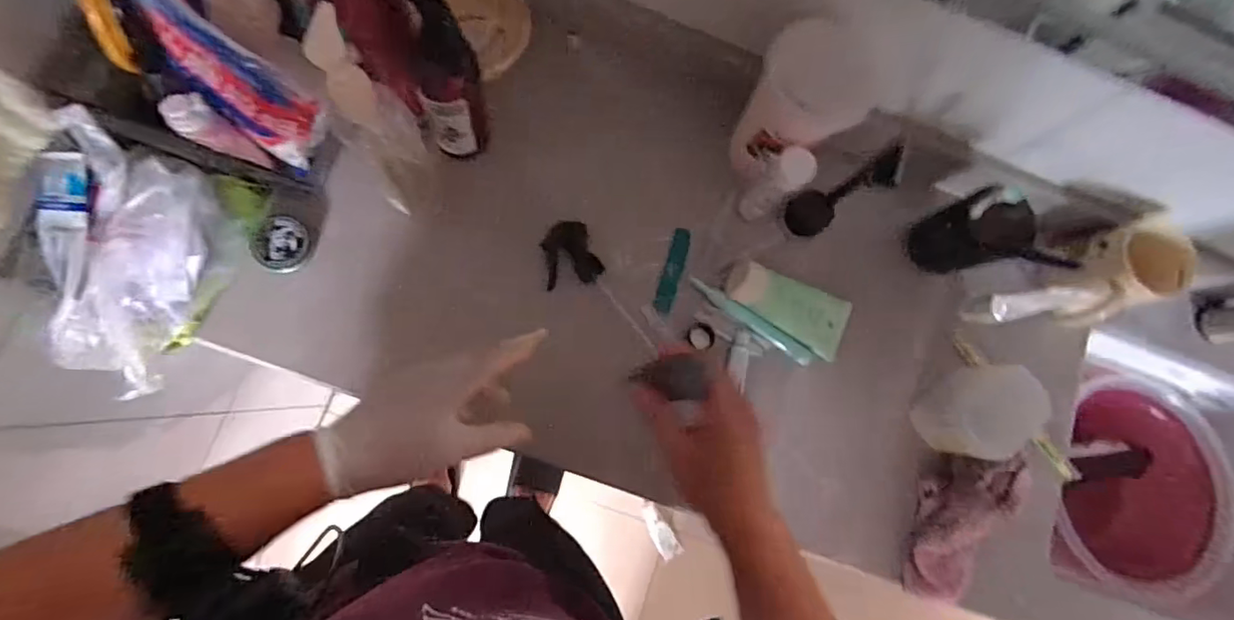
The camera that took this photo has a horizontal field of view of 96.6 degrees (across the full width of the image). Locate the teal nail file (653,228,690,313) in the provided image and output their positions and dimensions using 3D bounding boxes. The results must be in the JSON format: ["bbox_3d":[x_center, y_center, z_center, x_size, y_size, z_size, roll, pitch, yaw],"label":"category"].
[{"bbox_3d":[0.058,-0.041,0.566,0.020,0.005,0.088,18,80,-5],"label":"teal nail file"}]

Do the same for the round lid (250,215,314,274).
[{"bbox_3d":[-0.308,-0.060,0.507,0.049,0.008,0.049,-3,98,-24],"label":"round lid"}]

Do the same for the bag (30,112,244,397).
[{"bbox_3d":[-0.396,-0.040,0.448,0.132,0.103,0.181,29,79,-3],"label":"bag"}]

